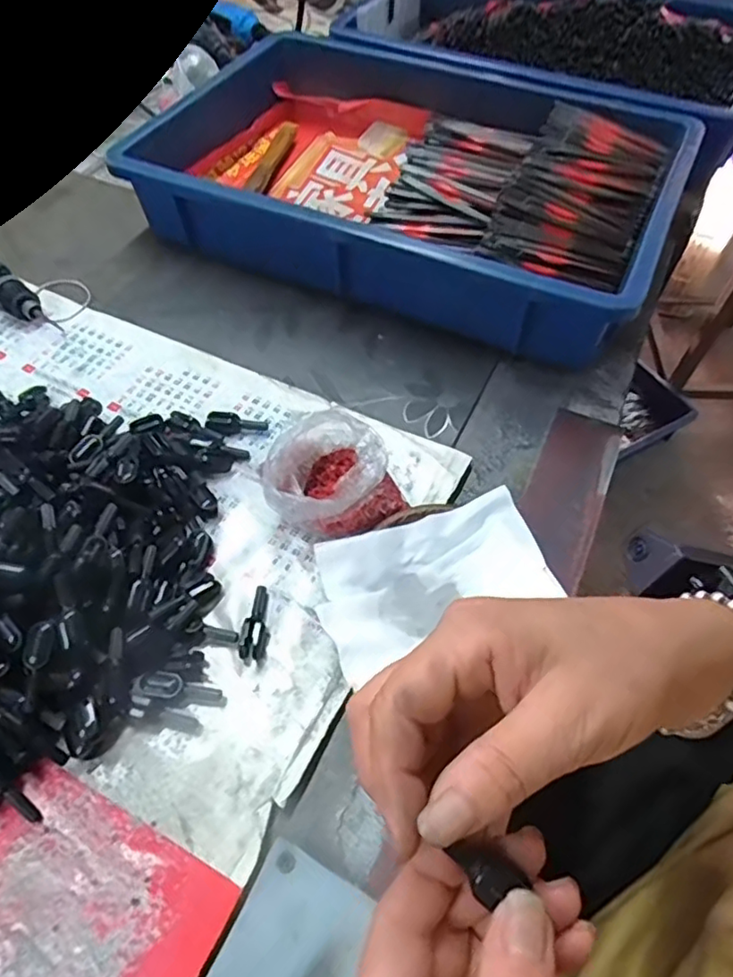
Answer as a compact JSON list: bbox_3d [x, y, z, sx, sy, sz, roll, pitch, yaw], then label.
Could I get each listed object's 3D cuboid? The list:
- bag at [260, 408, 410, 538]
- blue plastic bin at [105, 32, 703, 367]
[{"bbox_3d":[-0.021,-0.005,0.380,0.091,0.041,0.082,15,57,9],"label":"bag"},{"bbox_3d":[0.041,-0.282,0.541,0.429,0.082,0.308,23,58,14],"label":"blue plastic bin"}]

